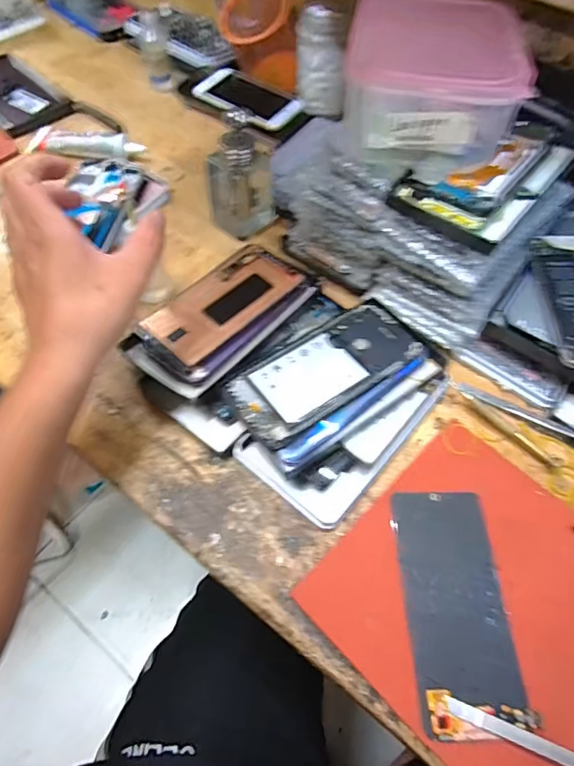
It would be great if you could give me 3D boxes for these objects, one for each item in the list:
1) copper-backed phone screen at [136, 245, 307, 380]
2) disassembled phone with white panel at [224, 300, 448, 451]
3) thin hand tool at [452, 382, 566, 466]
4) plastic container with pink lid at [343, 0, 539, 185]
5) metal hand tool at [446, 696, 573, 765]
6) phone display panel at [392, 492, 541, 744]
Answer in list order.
[{"bbox_3d":[-0.061,-0.072,0.455,0.078,0.007,0.154,37,65,16],"label":"copper-backed phone screen"},{"bbox_3d":[0.037,-0.014,0.418,0.176,0.012,0.085,-27,59,-16],"label":"disassembled phone with white panel"},{"bbox_3d":[0.186,0.036,0.427,0.108,0.013,0.009,41,66,20],"label":"thin hand tool"},{"bbox_3d":[0.121,-0.238,0.400,0.125,0.079,0.146,13,59,5],"label":"plastic container with pink lid"},{"bbox_3d":[0.158,0.224,0.302,0.119,0.008,0.010,17,66,15],"label":"metal hand tool"},{"bbox_3d":[0.119,0.154,0.346,0.070,0.006,0.155,-3,57,-1],"label":"phone display panel"}]

